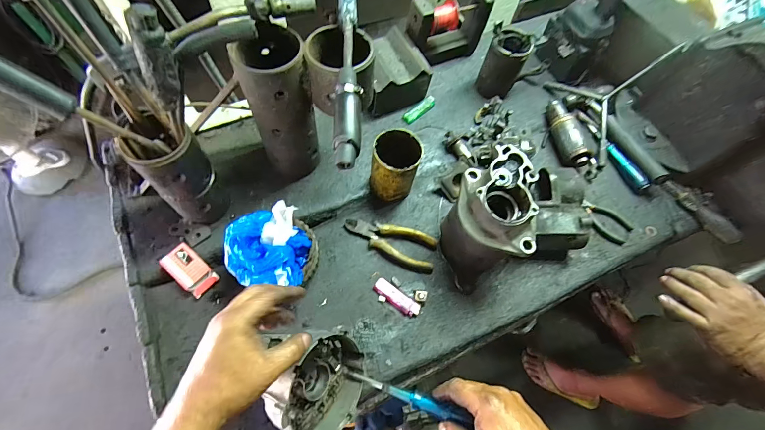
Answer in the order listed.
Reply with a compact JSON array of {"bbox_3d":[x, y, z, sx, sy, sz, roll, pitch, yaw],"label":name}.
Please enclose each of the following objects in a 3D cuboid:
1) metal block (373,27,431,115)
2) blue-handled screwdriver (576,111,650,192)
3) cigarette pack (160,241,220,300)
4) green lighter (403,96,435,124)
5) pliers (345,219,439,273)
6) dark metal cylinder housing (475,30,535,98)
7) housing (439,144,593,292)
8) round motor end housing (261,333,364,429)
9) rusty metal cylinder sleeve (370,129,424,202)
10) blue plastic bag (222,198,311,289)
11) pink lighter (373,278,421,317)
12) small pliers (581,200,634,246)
[{"bbox_3d":[0.019,-0.274,0.659,0.120,0.088,0.122,-23,68,-14],"label":"metal block"},{"bbox_3d":[0.437,-0.132,0.656,0.024,0.026,0.202,-17,66,-11],"label":"blue-handled screwdriver"},{"bbox_3d":[-0.289,0.083,0.512,0.079,0.015,0.044,43,61,3],"label":"cigarette pack"},{"bbox_3d":[0.076,-0.212,0.686,0.078,0.014,0.026,-37,72,-19],"label":"green lighter"},{"bbox_3d":[0.012,0.046,0.566,0.153,0.026,0.055,17,64,5],"label":"pliers"},{"bbox_3d":[0.236,-0.292,0.668,0.074,0.099,0.085,24,65,8],"label":"dark metal cylinder housing"},{"bbox_3d":[0.210,-0.005,0.523,0.226,0.165,0.148,-17,66,-11],"label":"housing"},{"bbox_3d":[-0.078,0.212,0.422,0.126,0.065,0.116,-42,109,-44],"label":"round motor end housing"},{"bbox_3d":[0.020,-0.074,0.552,0.072,0.110,0.068,8,64,0],"label":"rusty metal cylinder sleeve"},{"bbox_3d":[-0.160,0.043,0.479,0.111,0.052,0.119,-4,64,-5],"label":"blue plastic bag"},{"bbox_3d":[0.022,0.129,0.532,0.079,0.009,0.024,36,67,13],"label":"pink lighter"},{"bbox_3d":[0.389,0.012,0.596,0.091,0.019,0.047,39,68,15],"label":"small pliers"}]

